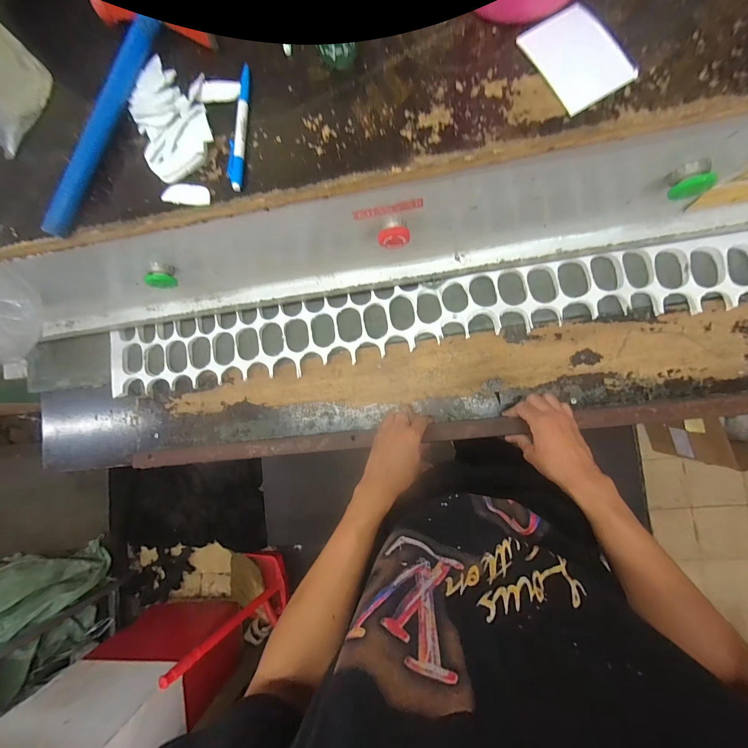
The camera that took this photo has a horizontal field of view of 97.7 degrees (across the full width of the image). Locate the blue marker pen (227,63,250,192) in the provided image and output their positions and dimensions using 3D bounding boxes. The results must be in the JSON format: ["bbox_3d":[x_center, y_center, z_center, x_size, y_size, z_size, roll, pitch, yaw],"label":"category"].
[{"bbox_3d":[-0.135,-0.243,0.325,0.014,0.009,0.127,0,84,7],"label":"blue marker pen"}]

